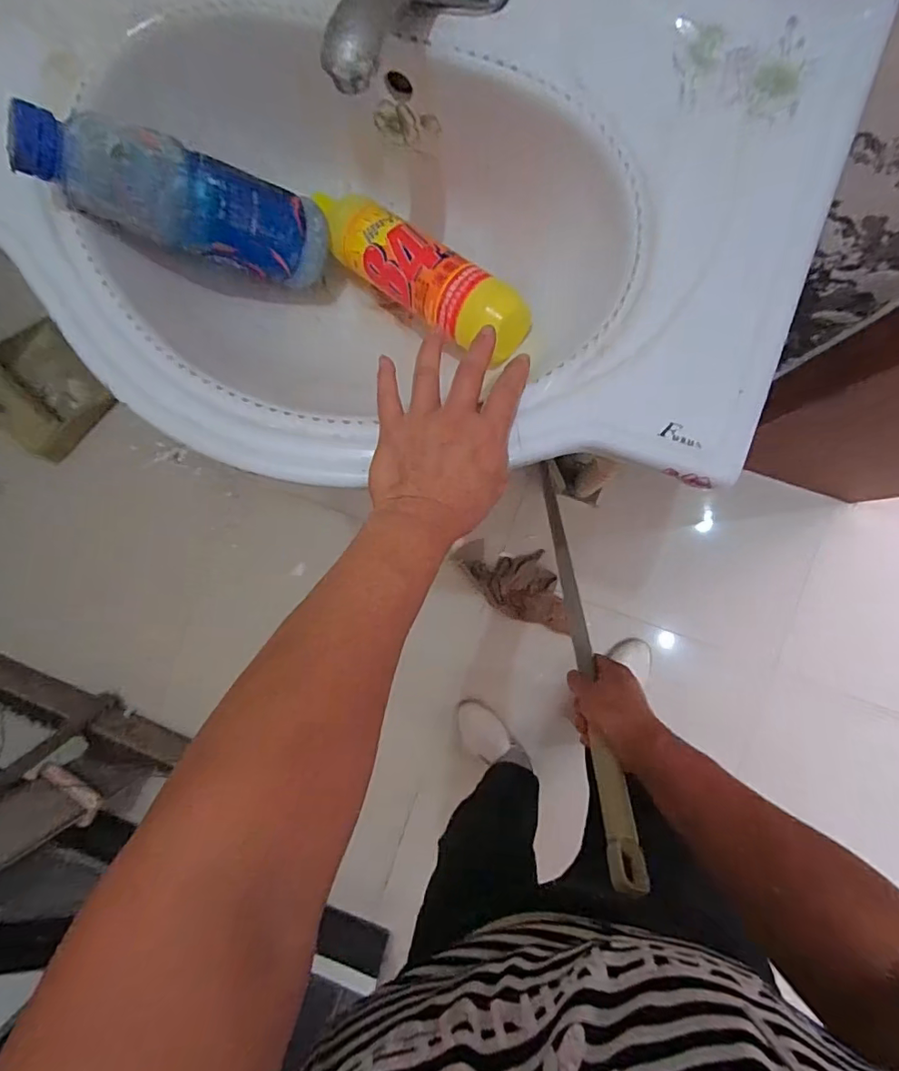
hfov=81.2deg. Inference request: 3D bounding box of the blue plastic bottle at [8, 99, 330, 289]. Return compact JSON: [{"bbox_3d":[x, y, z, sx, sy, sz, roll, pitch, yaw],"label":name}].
[{"bbox_3d":[-0.195,-0.256,0.401,0.210,0.068,0.056,1,87,-40],"label":"blue plastic bottle"}]

